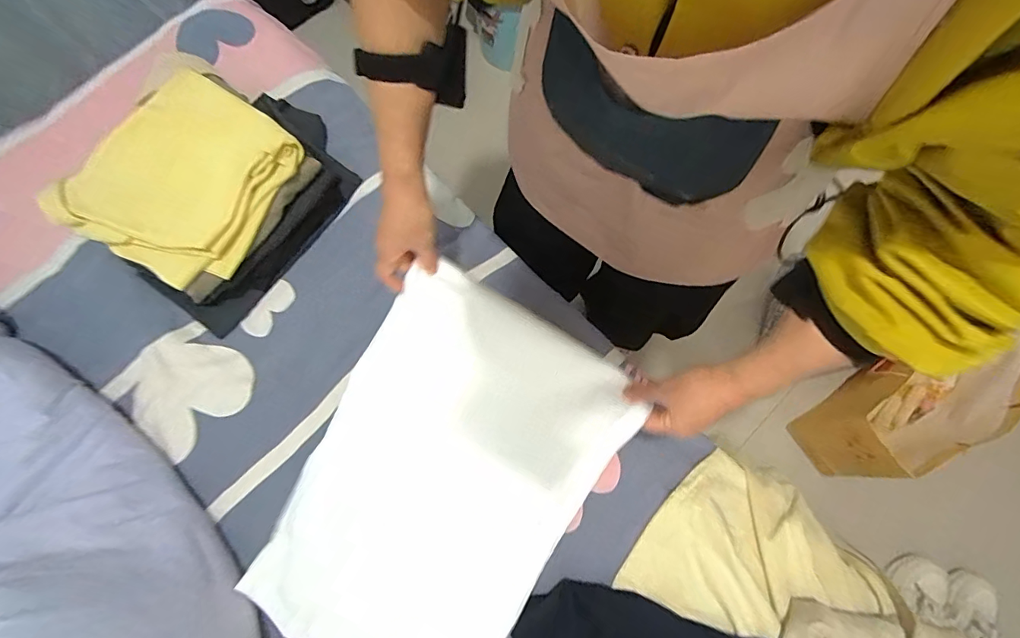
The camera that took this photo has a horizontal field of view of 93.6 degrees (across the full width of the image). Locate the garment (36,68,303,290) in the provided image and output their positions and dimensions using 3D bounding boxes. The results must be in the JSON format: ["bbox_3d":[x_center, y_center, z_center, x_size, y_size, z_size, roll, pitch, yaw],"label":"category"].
[{"bbox_3d":[-0.455,-0.204,0.672,0.231,0.080,0.281,30,75,9],"label":"garment"}]

